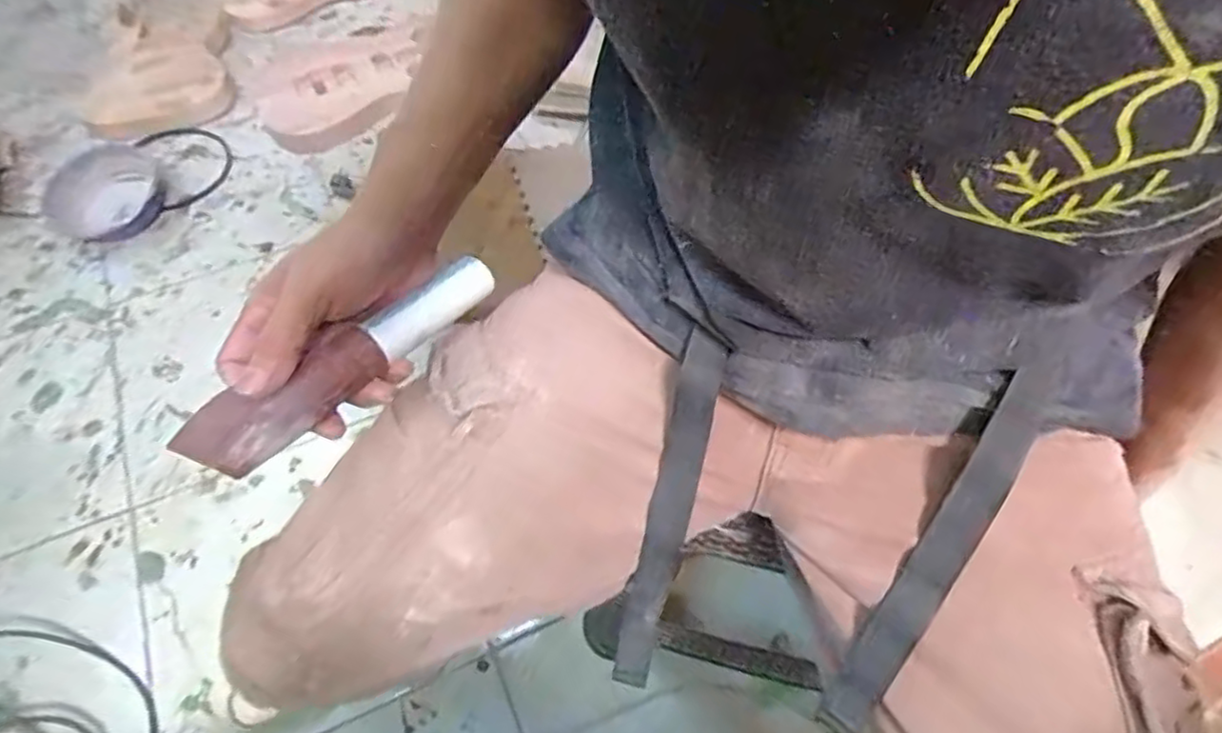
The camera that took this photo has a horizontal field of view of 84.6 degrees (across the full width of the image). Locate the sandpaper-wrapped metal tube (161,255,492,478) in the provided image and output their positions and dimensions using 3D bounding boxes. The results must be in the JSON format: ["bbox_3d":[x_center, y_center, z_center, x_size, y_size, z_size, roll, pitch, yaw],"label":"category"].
[{"bbox_3d":[-0.148,-0.011,0.389,0.034,0.030,0.198,36,54,17],"label":"sandpaper-wrapped metal tube"}]

